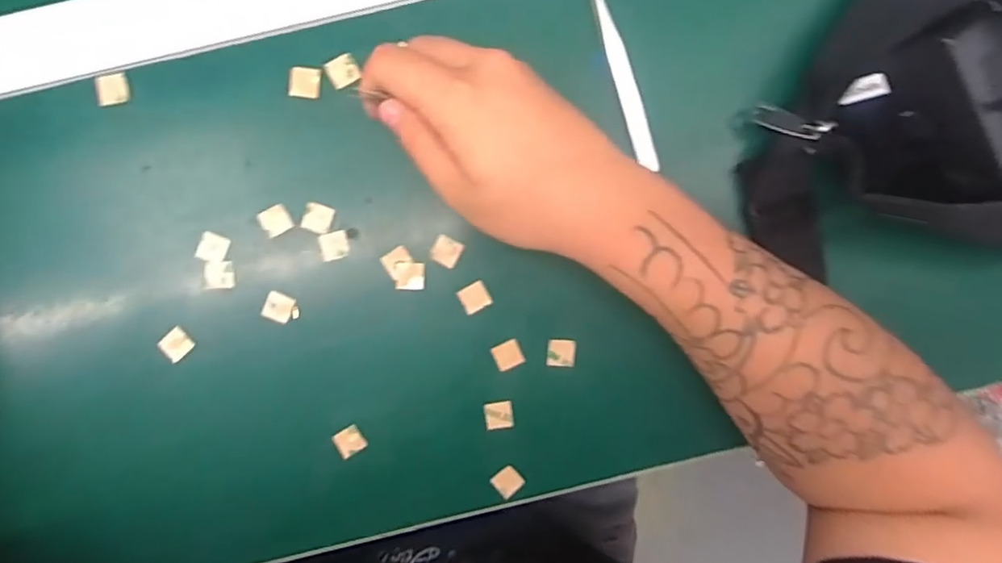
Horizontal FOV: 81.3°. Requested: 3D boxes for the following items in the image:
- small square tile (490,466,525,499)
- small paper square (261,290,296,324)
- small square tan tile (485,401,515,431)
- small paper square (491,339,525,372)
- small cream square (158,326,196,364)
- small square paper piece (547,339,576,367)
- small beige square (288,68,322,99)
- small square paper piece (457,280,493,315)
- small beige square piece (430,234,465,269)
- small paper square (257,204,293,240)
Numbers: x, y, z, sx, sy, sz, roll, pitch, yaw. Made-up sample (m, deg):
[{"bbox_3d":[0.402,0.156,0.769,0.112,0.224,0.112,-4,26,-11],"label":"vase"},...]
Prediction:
[{"bbox_3d":[0.004,0.122,0.354,0.016,0.004,0.016,-43,94,2],"label":"small square tile"},{"bbox_3d":[-0.130,0.015,0.339,0.016,0.004,0.016,23,94,-3],"label":"small paper square"},{"bbox_3d":[-0.001,0.081,0.351,0.017,0.004,0.016,-8,95,0],"label":"small square tan tile"},{"bbox_3d":[0.004,0.044,0.345,0.016,0.004,0.015,-26,94,1],"label":"small paper square"},{"bbox_3d":[-0.188,0.037,0.337,0.016,0.006,0.015,-42,94,2],"label":"small cream square"},{"bbox_3d":[0.036,0.043,0.346,0.016,0.004,0.017,7,94,-1],"label":"small square paper piece"},{"bbox_3d":[-0.109,-0.111,0.324,0.017,0.004,0.017,6,94,-1],"label":"small beige square"},{"bbox_3d":[-0.015,0.010,0.341,0.017,0.004,0.016,-31,94,2],"label":"small square paper piece"},{"bbox_3d":[-0.031,-0.017,0.336,0.016,0.004,0.015,27,94,-3],"label":"small beige square piece"},{"bbox_3d":[-0.128,-0.035,0.333,0.016,0.004,0.016,-29,94,1],"label":"small paper square"}]

